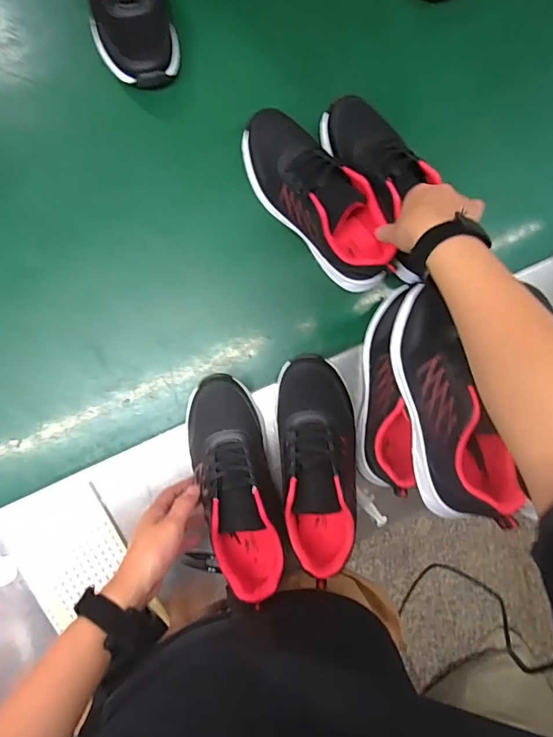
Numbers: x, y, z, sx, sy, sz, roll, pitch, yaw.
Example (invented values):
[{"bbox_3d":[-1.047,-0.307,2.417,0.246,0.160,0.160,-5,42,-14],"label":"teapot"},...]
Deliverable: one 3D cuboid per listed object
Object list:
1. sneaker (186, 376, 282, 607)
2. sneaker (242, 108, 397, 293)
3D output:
[{"bbox_3d":[-0.049,0.136,0.535,0.088,0.082,0.250,-12,88,-6],"label":"sneaker"},{"bbox_3d":[0.054,-0.216,0.584,0.086,0.107,0.253,-45,94,-4],"label":"sneaker"}]

